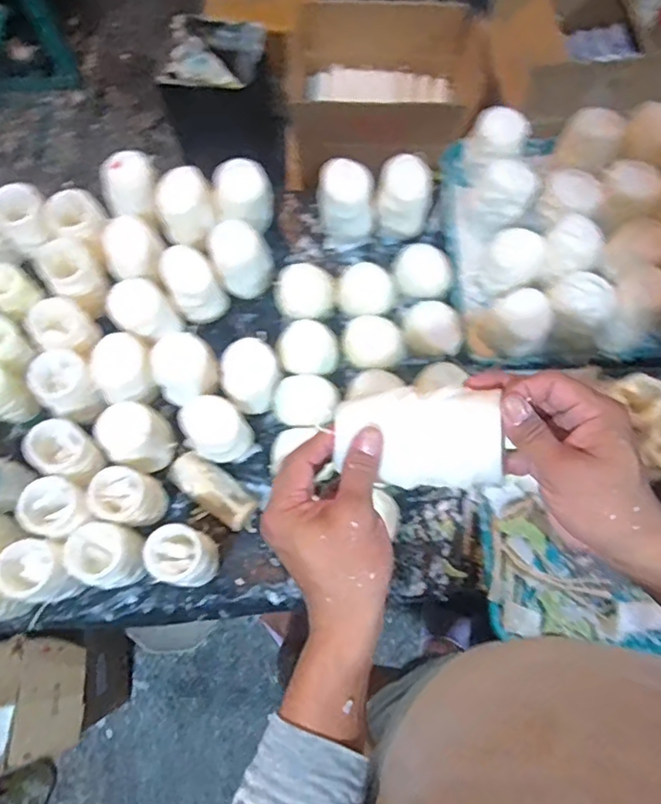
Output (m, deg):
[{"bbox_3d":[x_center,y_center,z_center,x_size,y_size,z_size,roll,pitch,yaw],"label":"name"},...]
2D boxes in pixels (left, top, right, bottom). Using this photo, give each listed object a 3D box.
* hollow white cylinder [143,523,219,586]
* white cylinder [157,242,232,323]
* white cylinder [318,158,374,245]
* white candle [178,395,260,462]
[{"bbox_3d":[-0.163,0.173,0.639,0.073,0.099,0.059,11,75,4],"label":"hollow white cylinder"},{"bbox_3d":[-0.177,-0.154,0.715,0.062,0.082,0.070,-39,77,-10],"label":"white cylinder"},{"bbox_3d":[0.020,-0.259,0.751,0.081,0.110,0.069,4,74,2],"label":"white cylinder"},{"bbox_3d":[-0.136,0.037,0.692,0.068,0.102,0.082,-38,77,-9],"label":"white candle"}]

